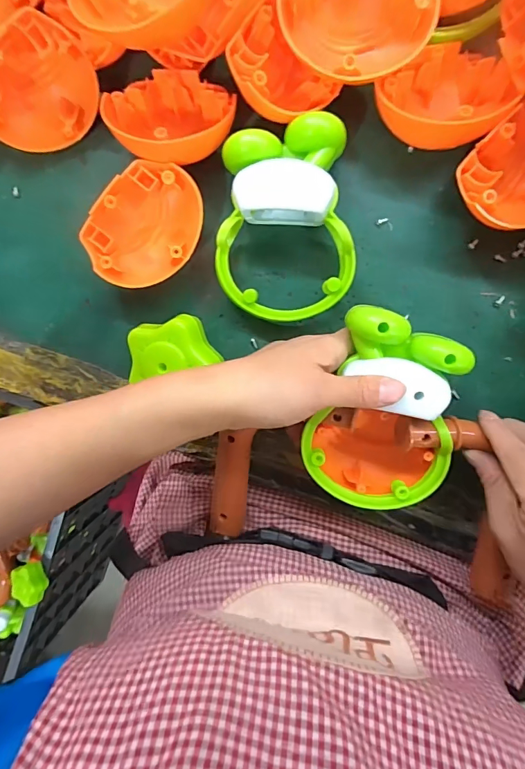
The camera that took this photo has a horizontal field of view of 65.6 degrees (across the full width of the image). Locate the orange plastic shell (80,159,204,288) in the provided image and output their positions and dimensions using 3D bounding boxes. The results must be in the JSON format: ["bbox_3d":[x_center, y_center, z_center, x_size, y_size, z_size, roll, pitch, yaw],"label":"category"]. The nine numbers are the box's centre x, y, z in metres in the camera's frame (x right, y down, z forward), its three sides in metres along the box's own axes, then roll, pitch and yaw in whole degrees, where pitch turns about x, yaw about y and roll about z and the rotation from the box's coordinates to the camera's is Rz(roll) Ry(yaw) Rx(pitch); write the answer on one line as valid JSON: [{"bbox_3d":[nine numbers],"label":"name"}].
[{"bbox_3d":[-0.083,-0.117,0.309,0.071,0.045,0.094,41,98,0],"label":"orange plastic shell"}]

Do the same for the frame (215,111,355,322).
[{"bbox_3d":[0.010,-0.111,0.293,0.104,0.047,0.130,-6,95,6],"label":"frame"}]

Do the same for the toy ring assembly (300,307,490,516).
[{"bbox_3d":[0.084,0.026,0.280,0.096,0.062,0.130,21,97,3],"label":"toy ring assembly"}]

